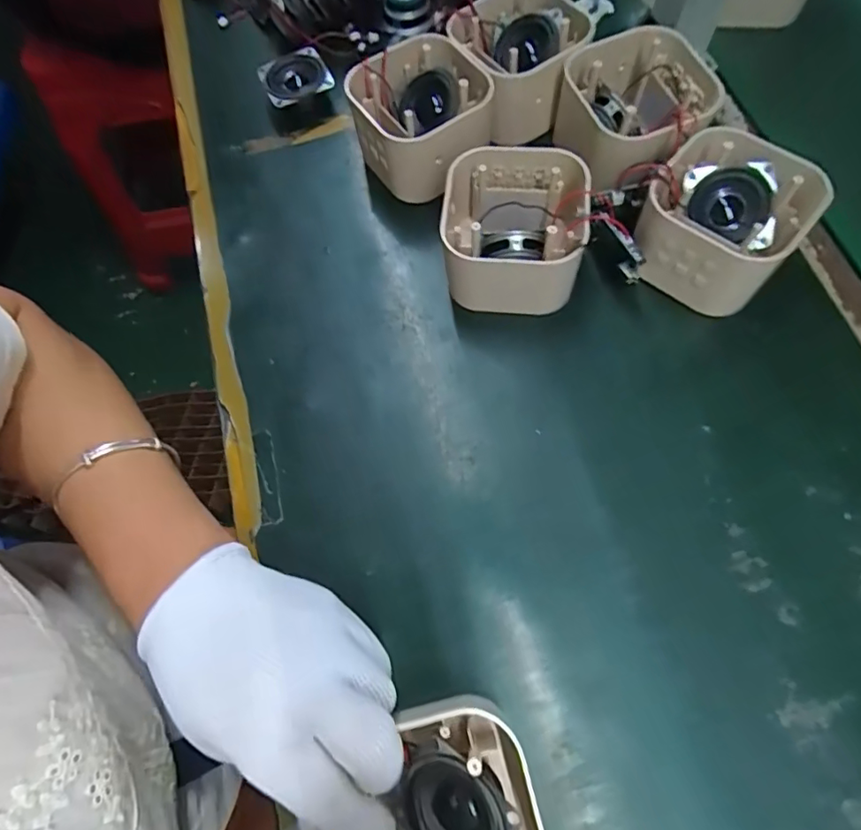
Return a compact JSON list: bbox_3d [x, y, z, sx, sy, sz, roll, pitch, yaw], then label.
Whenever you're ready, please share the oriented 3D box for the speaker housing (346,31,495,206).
[{"bbox_3d":[-0.007,-0.217,0.398,0.086,0.064,0.088,-1,68,2],"label":"speaker housing"}]

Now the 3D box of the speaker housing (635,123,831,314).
[{"bbox_3d":[0.188,-0.123,0.354,0.091,0.064,0.092,34,74,15],"label":"speaker housing"}]

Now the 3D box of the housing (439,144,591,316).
[{"bbox_3d":[0.054,-0.119,0.360,0.087,0.063,0.093,5,69,4],"label":"housing"}]

